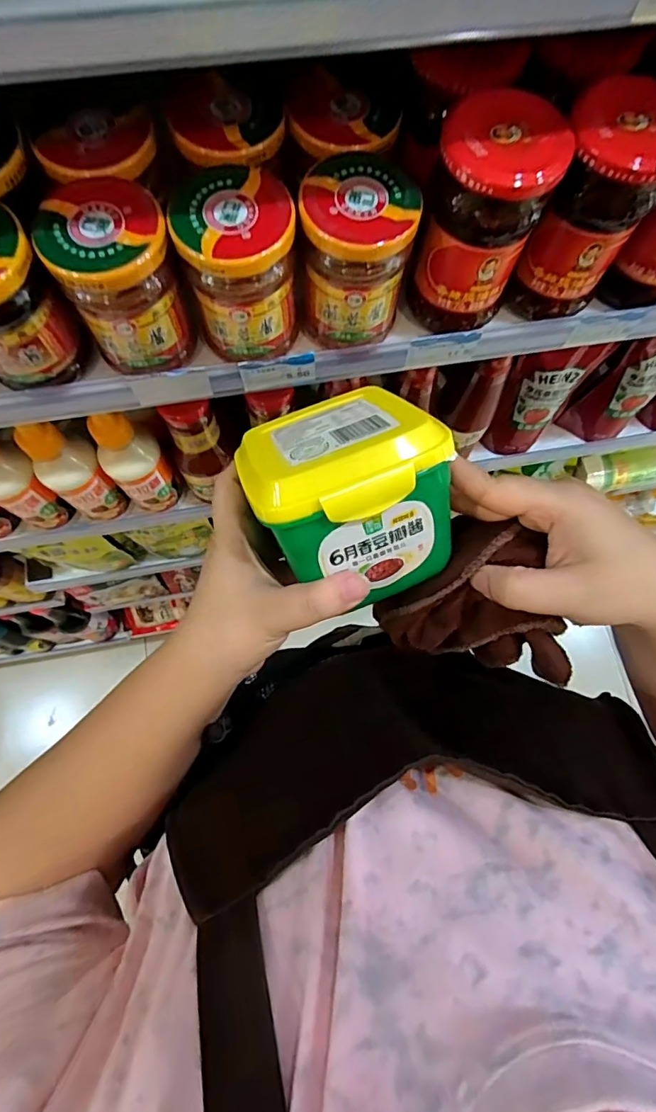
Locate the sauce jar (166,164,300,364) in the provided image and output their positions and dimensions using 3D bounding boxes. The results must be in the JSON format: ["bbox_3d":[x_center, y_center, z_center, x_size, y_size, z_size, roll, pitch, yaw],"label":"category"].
[{"bbox_3d":[-0.051,-0.166,0.293,0.062,0.082,0.057,0,76,-2],"label":"sauce jar"}]

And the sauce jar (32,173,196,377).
[{"bbox_3d":[-0.118,-0.158,0.291,0.060,0.082,0.063,0,76,-2],"label":"sauce jar"}]

